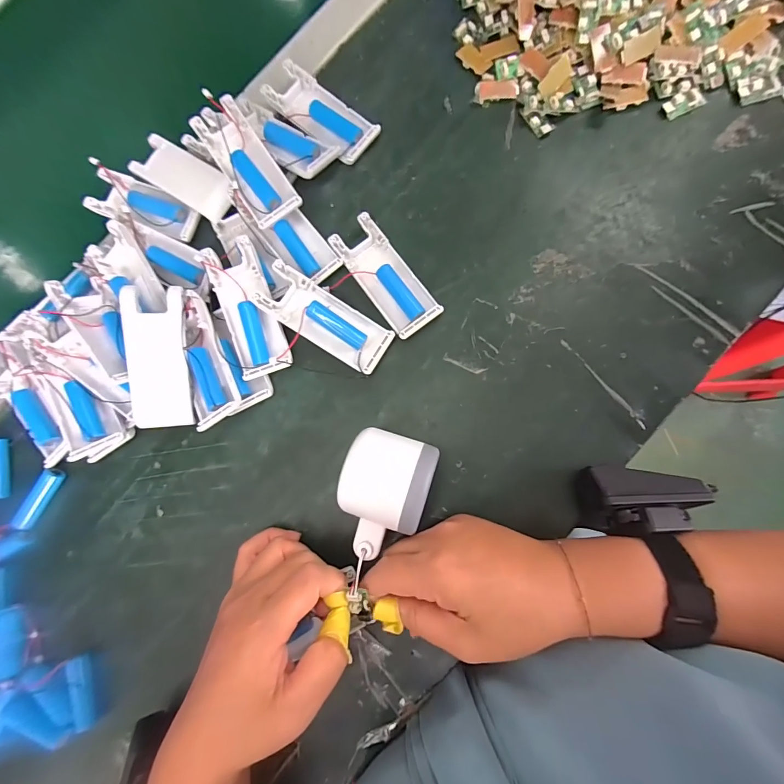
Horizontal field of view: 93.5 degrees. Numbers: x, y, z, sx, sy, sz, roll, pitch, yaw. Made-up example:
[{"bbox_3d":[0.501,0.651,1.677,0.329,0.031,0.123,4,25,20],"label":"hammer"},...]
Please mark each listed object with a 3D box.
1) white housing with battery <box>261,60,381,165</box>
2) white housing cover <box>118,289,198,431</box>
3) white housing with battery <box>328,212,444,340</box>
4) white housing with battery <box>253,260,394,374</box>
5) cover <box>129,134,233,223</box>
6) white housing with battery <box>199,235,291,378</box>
[{"bbox_3d":[-0.061,-0.238,0.317,0.101,0.015,0.042,40,88,9],"label":"white housing with battery"},{"bbox_3d":[-0.171,-0.024,0.271,0.038,0.020,0.101,-1,99,6],"label":"white housing cover"},{"bbox_3d":[-0.005,-0.092,0.294,0.038,0.012,0.102,-36,81,1],"label":"white housing with battery"},{"bbox_3d":[-0.051,-0.056,0.286,0.102,0.018,0.043,36,87,-1],"label":"white housing with battery"},{"bbox_3d":[-0.180,-0.186,0.319,0.097,0.010,0.039,32,87,9],"label":"cover"},{"bbox_3d":[-0.112,-0.063,0.290,0.040,0.030,0.099,-18,82,3],"label":"white housing with battery"}]

